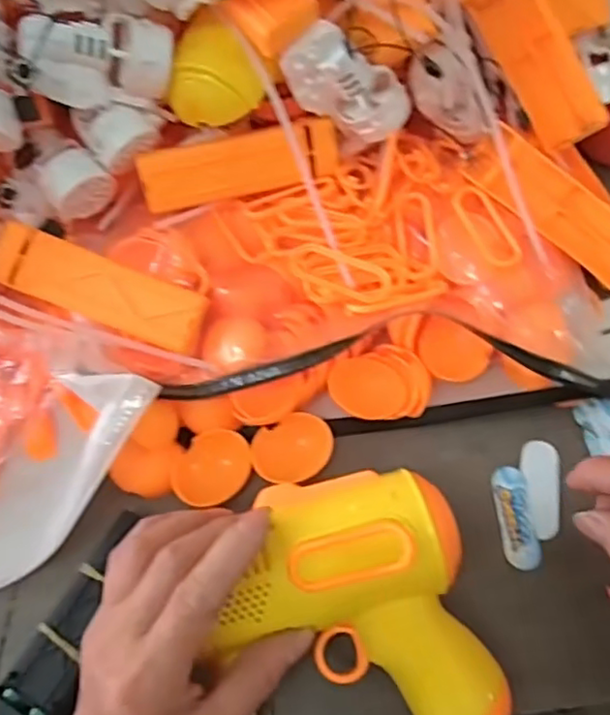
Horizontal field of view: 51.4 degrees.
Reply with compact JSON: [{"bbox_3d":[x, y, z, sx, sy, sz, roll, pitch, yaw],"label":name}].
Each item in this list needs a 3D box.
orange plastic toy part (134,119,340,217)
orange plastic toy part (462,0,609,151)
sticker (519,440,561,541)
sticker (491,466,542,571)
[{"bbox_3d":[-0.037,-0.109,0.360,0.109,0.034,0.017,-13,26,-4],"label":"orange plastic toy part"},{"bbox_3d":[0.121,-0.166,0.338,0.109,0.035,0.019,57,38,-8],"label":"orange plastic toy part"},{"bbox_3d":[0.126,0.069,0.337,0.020,0.004,0.052,6,67,5],"label":"sticker"},{"bbox_3d":[0.111,0.083,0.331,0.019,0.004,0.052,-4,66,1],"label":"sticker"}]

